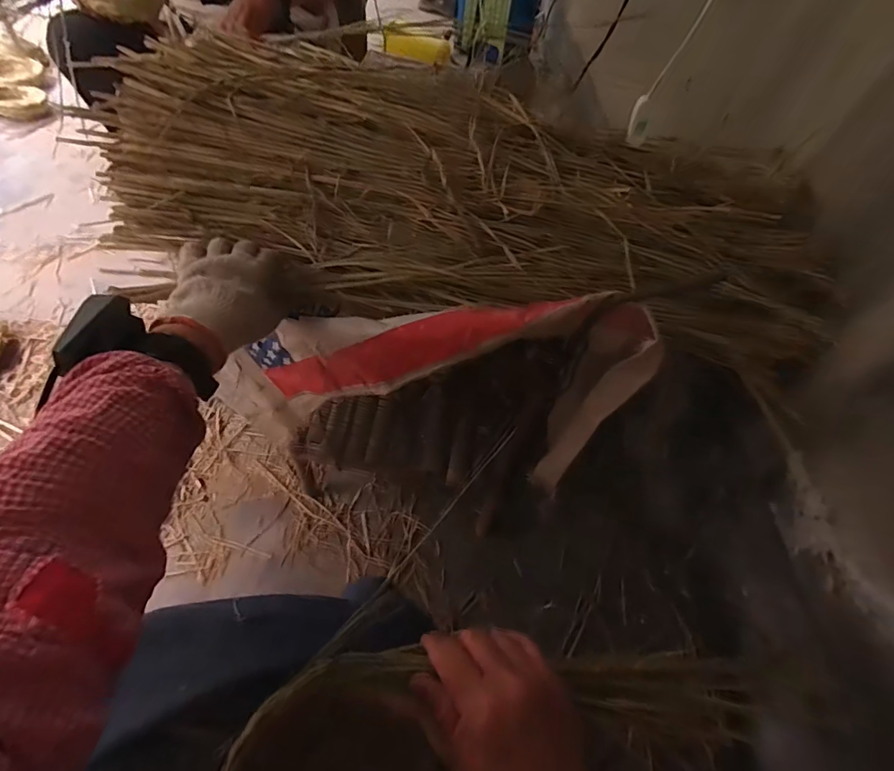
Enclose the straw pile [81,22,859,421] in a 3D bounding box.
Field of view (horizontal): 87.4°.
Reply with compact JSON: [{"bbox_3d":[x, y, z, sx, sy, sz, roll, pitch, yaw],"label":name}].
[{"bbox_3d":[0.071,-0.216,0.604,0.902,0.148,0.310,10,56,-7],"label":"straw pile"}]

